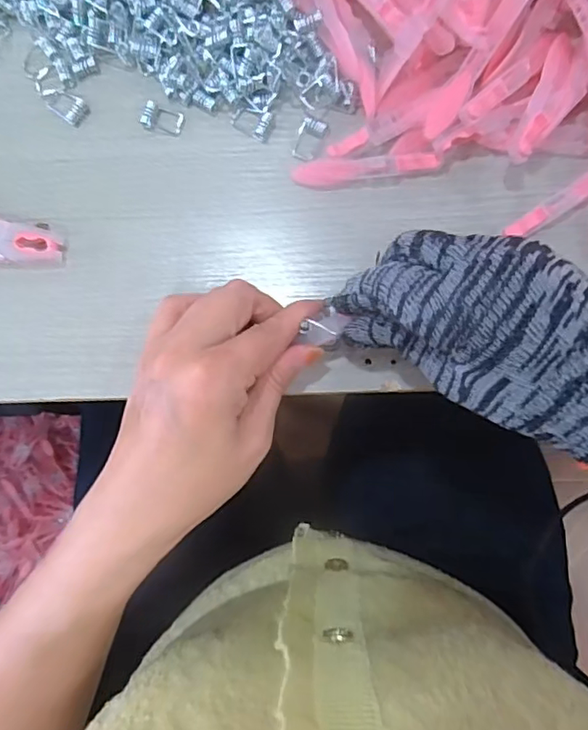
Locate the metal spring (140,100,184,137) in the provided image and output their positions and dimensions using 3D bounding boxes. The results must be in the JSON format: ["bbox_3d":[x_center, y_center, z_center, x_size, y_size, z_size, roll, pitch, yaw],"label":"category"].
[{"bbox_3d":[-0.074,-0.139,0.311,0.023,0.006,0.014,18,85,6],"label":"metal spring"}]

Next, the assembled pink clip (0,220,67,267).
[{"bbox_3d":[-0.167,-0.068,0.306,0.076,0.009,0.031,8,84,5],"label":"assembled pink clip"}]

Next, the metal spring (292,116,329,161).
[{"bbox_3d":[0.008,-0.125,0.302,0.015,0.006,0.023,31,89,5],"label":"metal spring"}]

